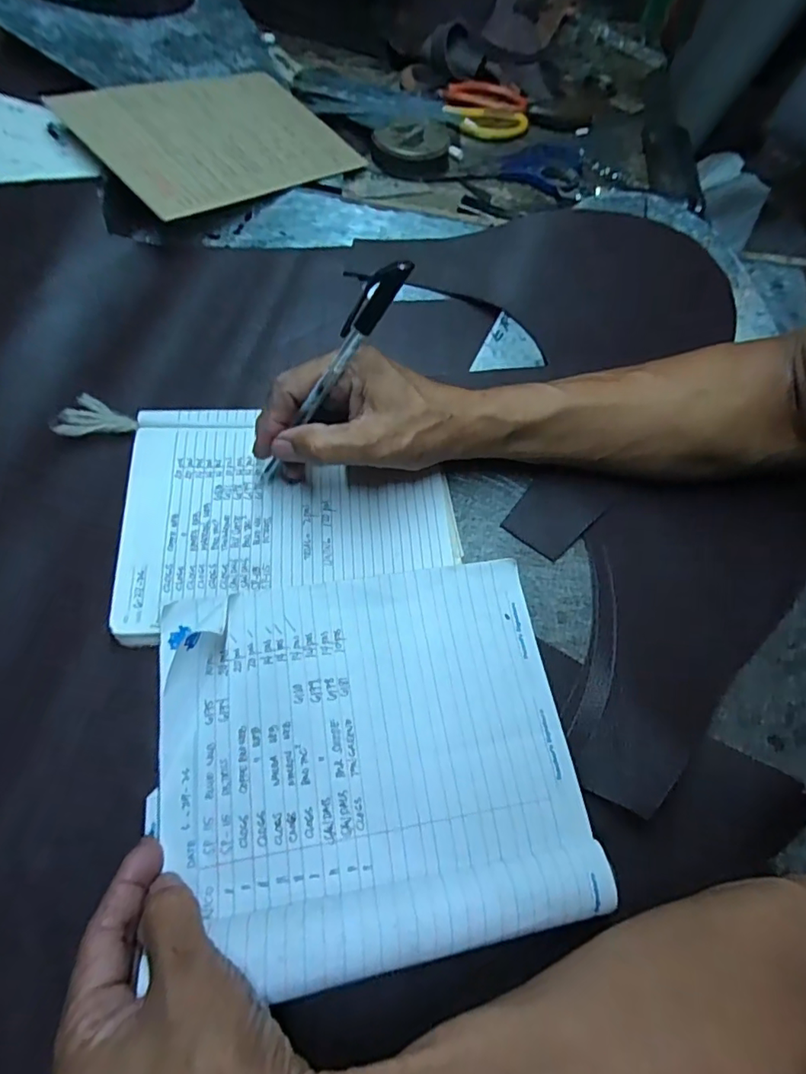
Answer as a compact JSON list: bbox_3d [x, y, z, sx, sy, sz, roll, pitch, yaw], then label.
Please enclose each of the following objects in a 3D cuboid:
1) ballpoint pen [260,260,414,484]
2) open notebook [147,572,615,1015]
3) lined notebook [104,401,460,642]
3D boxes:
[{"bbox_3d":[-0.045,-0.084,0.302,0.013,0.157,0.013,-6,57,-47],"label":"ballpoint pen"},{"bbox_3d":[-0.016,0.105,0.278,0.205,0.015,0.184,-6,62,-11],"label":"open notebook"},{"bbox_3d":[-0.067,-0.018,0.343,0.201,0.009,0.146,-3,65,-10],"label":"lined notebook"}]

